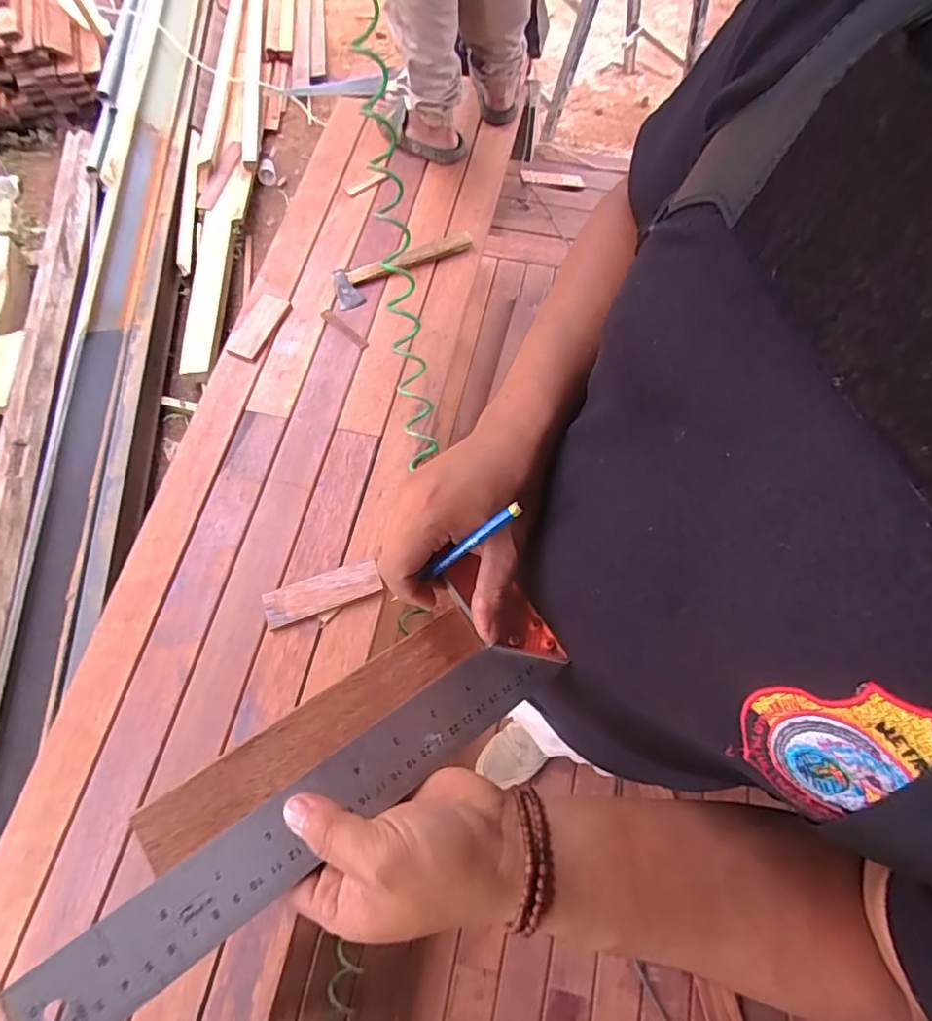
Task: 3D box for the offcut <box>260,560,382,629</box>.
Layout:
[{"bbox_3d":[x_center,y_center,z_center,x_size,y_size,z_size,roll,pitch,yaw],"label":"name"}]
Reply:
[{"bbox_3d":[-0.239,0.138,0.903,0.192,0.022,0.061,-18,70,-7],"label":"offcut"}]

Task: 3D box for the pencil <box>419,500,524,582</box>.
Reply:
[{"bbox_3d":[-0.010,0.029,0.325,0.107,0.004,0.007,-38,69,28],"label":"pencil"}]

